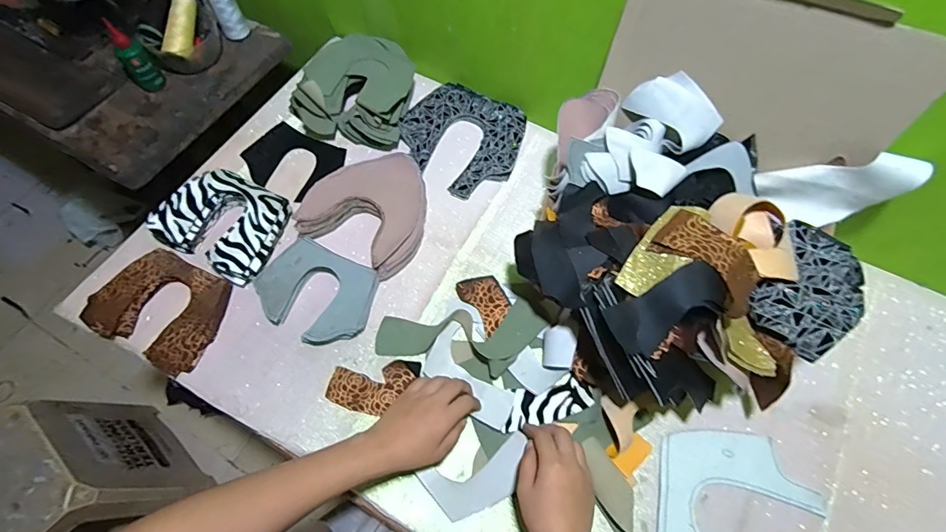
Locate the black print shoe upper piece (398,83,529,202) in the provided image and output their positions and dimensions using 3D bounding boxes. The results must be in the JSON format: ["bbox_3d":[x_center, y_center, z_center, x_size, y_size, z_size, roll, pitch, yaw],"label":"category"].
[{"bbox_3d":[-0.014,-0.207,0.718,0.184,0.030,0.176,0,66,1],"label":"black print shoe upper piece"}]

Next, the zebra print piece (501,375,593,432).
[{"bbox_3d":[0.088,0.168,0.543,0.112,0.013,0.046,-16,66,-10],"label":"zebra print piece"}]

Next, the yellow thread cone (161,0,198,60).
[{"bbox_3d":[-0.494,-0.409,0.754,0.034,0.041,0.117,1,78,2],"label":"yellow thread cone"}]

